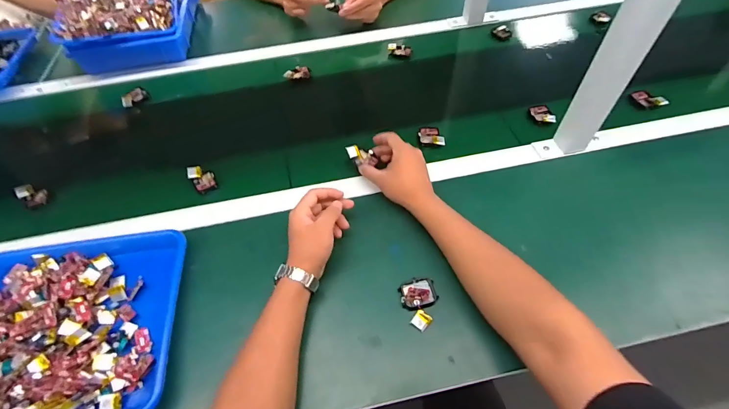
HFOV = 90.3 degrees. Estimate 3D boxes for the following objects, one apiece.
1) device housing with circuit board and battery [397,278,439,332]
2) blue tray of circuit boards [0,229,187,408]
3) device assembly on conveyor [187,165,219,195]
[{"bbox_3d":[0.075,0.128,0.477,0.048,0.015,0.064,-14,55,-6],"label":"device housing with circuit board and battery"},{"bbox_3d":[-0.417,0.163,0.475,0.335,0.045,0.264,-8,55,-2],"label":"blue tray of circuit boards"},{"bbox_3d":[-0.276,-0.046,0.619,0.036,0.022,0.051,-33,59,-19],"label":"device assembly on conveyor"}]

